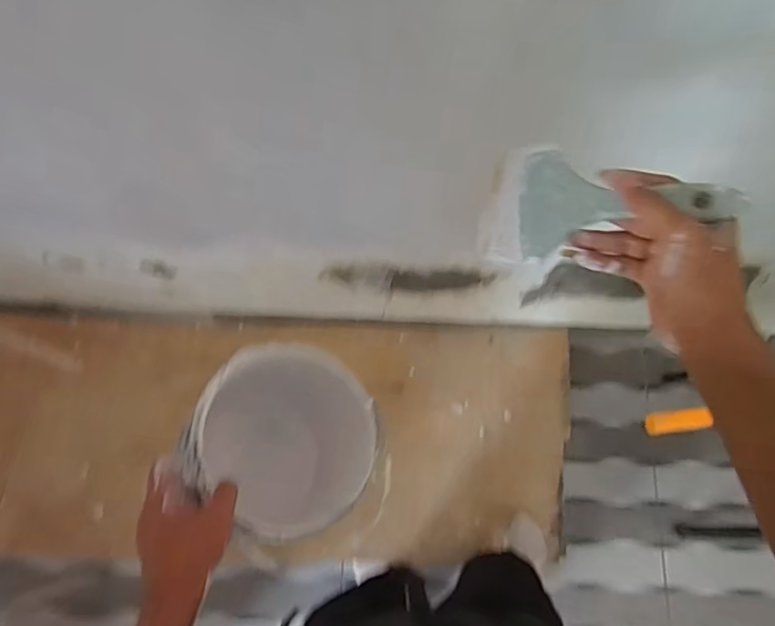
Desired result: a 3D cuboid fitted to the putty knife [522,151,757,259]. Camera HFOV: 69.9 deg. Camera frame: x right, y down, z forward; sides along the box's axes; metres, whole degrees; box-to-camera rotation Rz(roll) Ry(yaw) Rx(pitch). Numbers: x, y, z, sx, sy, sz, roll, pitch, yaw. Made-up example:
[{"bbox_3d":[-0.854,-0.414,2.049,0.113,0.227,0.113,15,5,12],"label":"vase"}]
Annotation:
[{"bbox_3d":[0.172,-0.083,0.408,0.152,0.025,0.085,5,71,32],"label":"putty knife"}]

